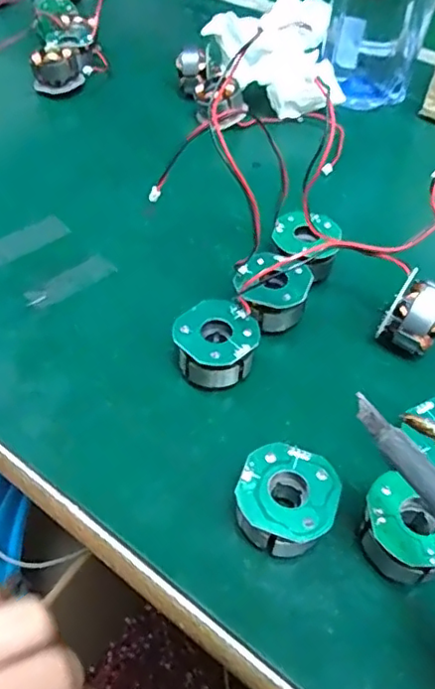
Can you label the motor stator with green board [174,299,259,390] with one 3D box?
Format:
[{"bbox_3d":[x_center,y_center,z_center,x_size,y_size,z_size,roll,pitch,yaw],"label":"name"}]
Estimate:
[{"bbox_3d":[0.000,0.001,0.225,0.031,0.021,0.031,1,50,-1],"label":"motor stator with green board"}]

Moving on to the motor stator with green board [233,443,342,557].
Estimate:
[{"bbox_3d":[0.022,0.050,0.182,0.030,0.018,0.030,1,50,-1],"label":"motor stator with green board"}]

